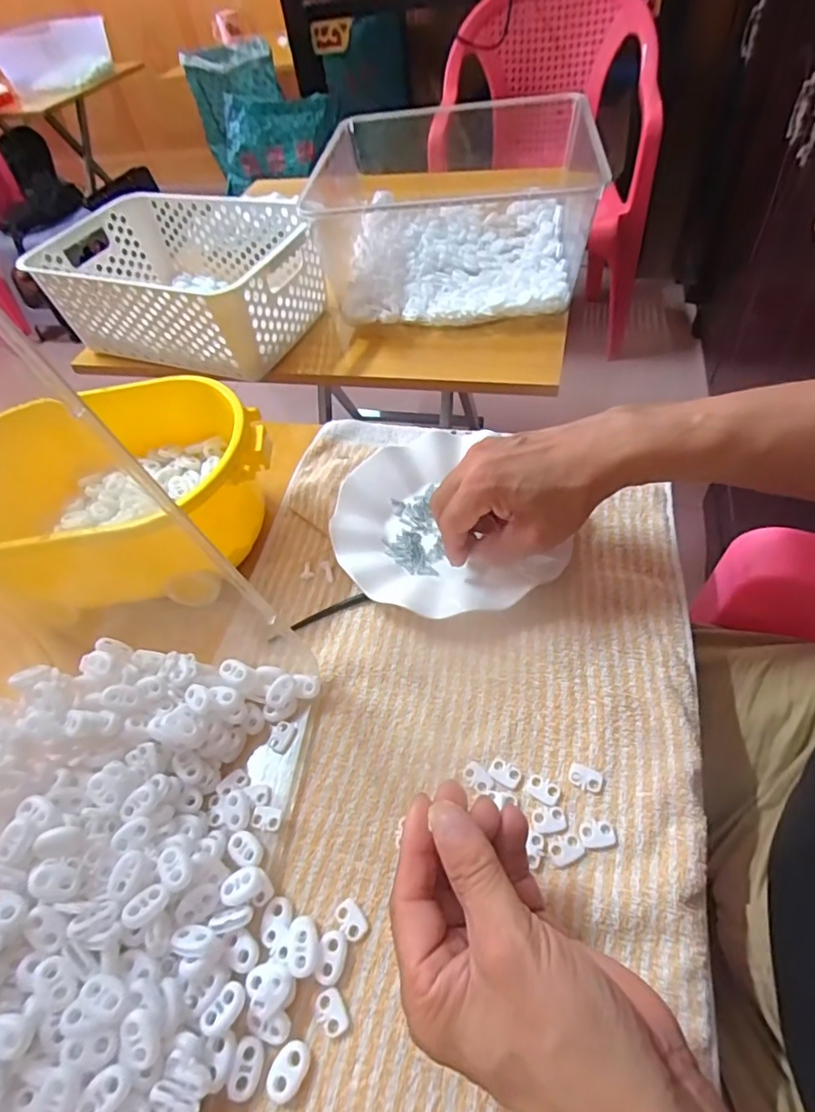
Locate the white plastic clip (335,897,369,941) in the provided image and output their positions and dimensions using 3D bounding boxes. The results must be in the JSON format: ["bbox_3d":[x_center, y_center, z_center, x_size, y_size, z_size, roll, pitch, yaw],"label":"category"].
[{"bbox_3d":[-0.030,0.192,0.290,0.012,0.004,0.019,-32,54,-16],"label":"white plastic clip"}]

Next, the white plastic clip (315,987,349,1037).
[{"bbox_3d":[-0.037,0.222,0.268,0.013,0.004,0.019,-26,53,-11],"label":"white plastic clip"}]

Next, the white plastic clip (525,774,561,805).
[{"bbox_3d":[0.078,0.134,0.318,0.019,0.004,0.012,21,58,23],"label":"white plastic clip"}]

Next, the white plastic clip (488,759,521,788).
[{"bbox_3d":[0.058,0.128,0.326,0.018,0.004,0.013,20,58,22],"label":"white plastic clip"}]

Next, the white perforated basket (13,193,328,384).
[{"bbox_3d":[-0.253,-0.327,0.656,0.319,0.106,0.209,16,56,20],"label":"white perforated basket"}]

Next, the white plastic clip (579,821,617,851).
[{"bbox_3d":[0.104,0.152,0.301,0.019,0.004,0.013,-7,52,3],"label":"white plastic clip"}]

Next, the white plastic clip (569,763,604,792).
[{"bbox_3d":[0.103,0.128,0.320,0.018,0.004,0.013,20,58,22],"label":"white plastic clip"}]

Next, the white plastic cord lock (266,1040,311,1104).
[{"bbox_3d":[-0.055,0.239,0.256,0.015,0.006,0.022,23,59,24],"label":"white plastic cord lock"}]

